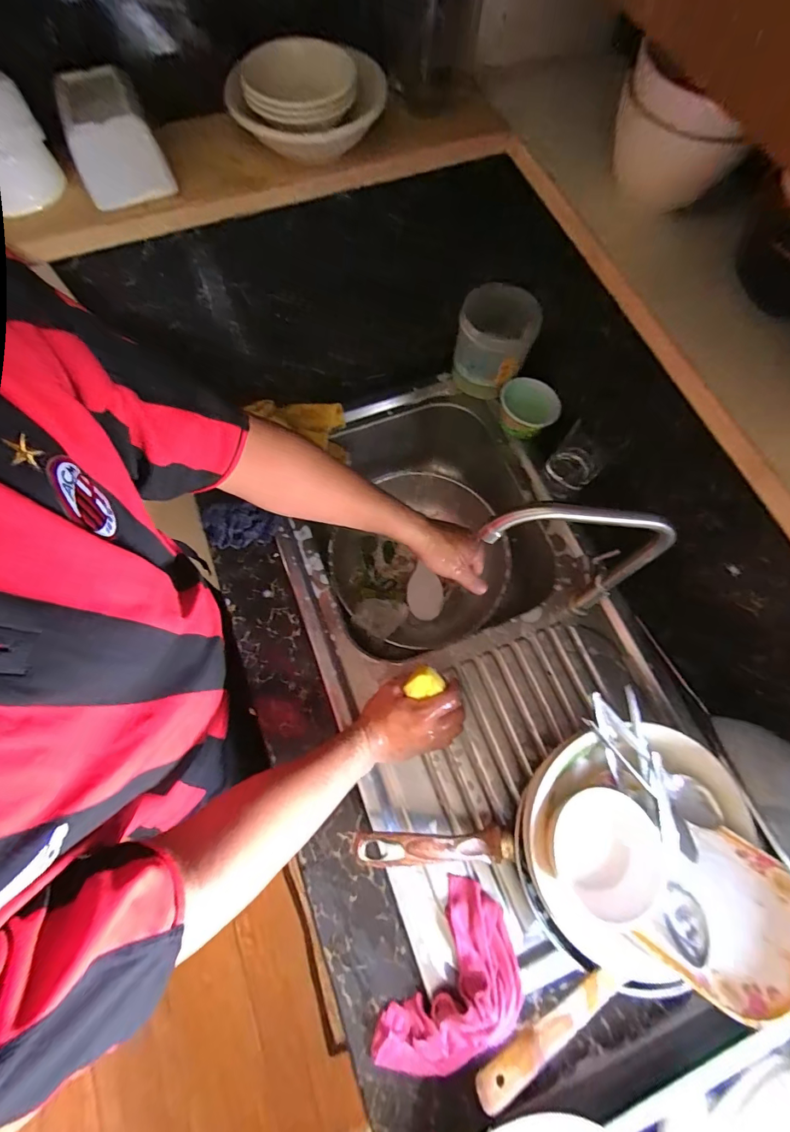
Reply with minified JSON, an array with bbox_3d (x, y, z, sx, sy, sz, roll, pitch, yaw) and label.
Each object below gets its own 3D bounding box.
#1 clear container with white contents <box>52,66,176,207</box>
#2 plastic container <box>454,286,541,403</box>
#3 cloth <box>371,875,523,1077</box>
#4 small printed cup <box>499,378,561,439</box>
[{"bbox_3d":[-0.213,-0.320,0.319,0.060,0.044,0.078,-24,73,-9],"label":"clear container with white contents"},{"bbox_3d":[0.153,-0.338,0.657,0.092,0.123,0.091,30,73,9],"label":"plastic container"},{"bbox_3d":[0.071,0.452,0.448,0.114,0.036,0.178,31,74,9],"label":"cloth"},{"bbox_3d":[0.208,-0.246,0.678,0.092,0.054,0.077,39,75,11],"label":"small printed cup"}]

